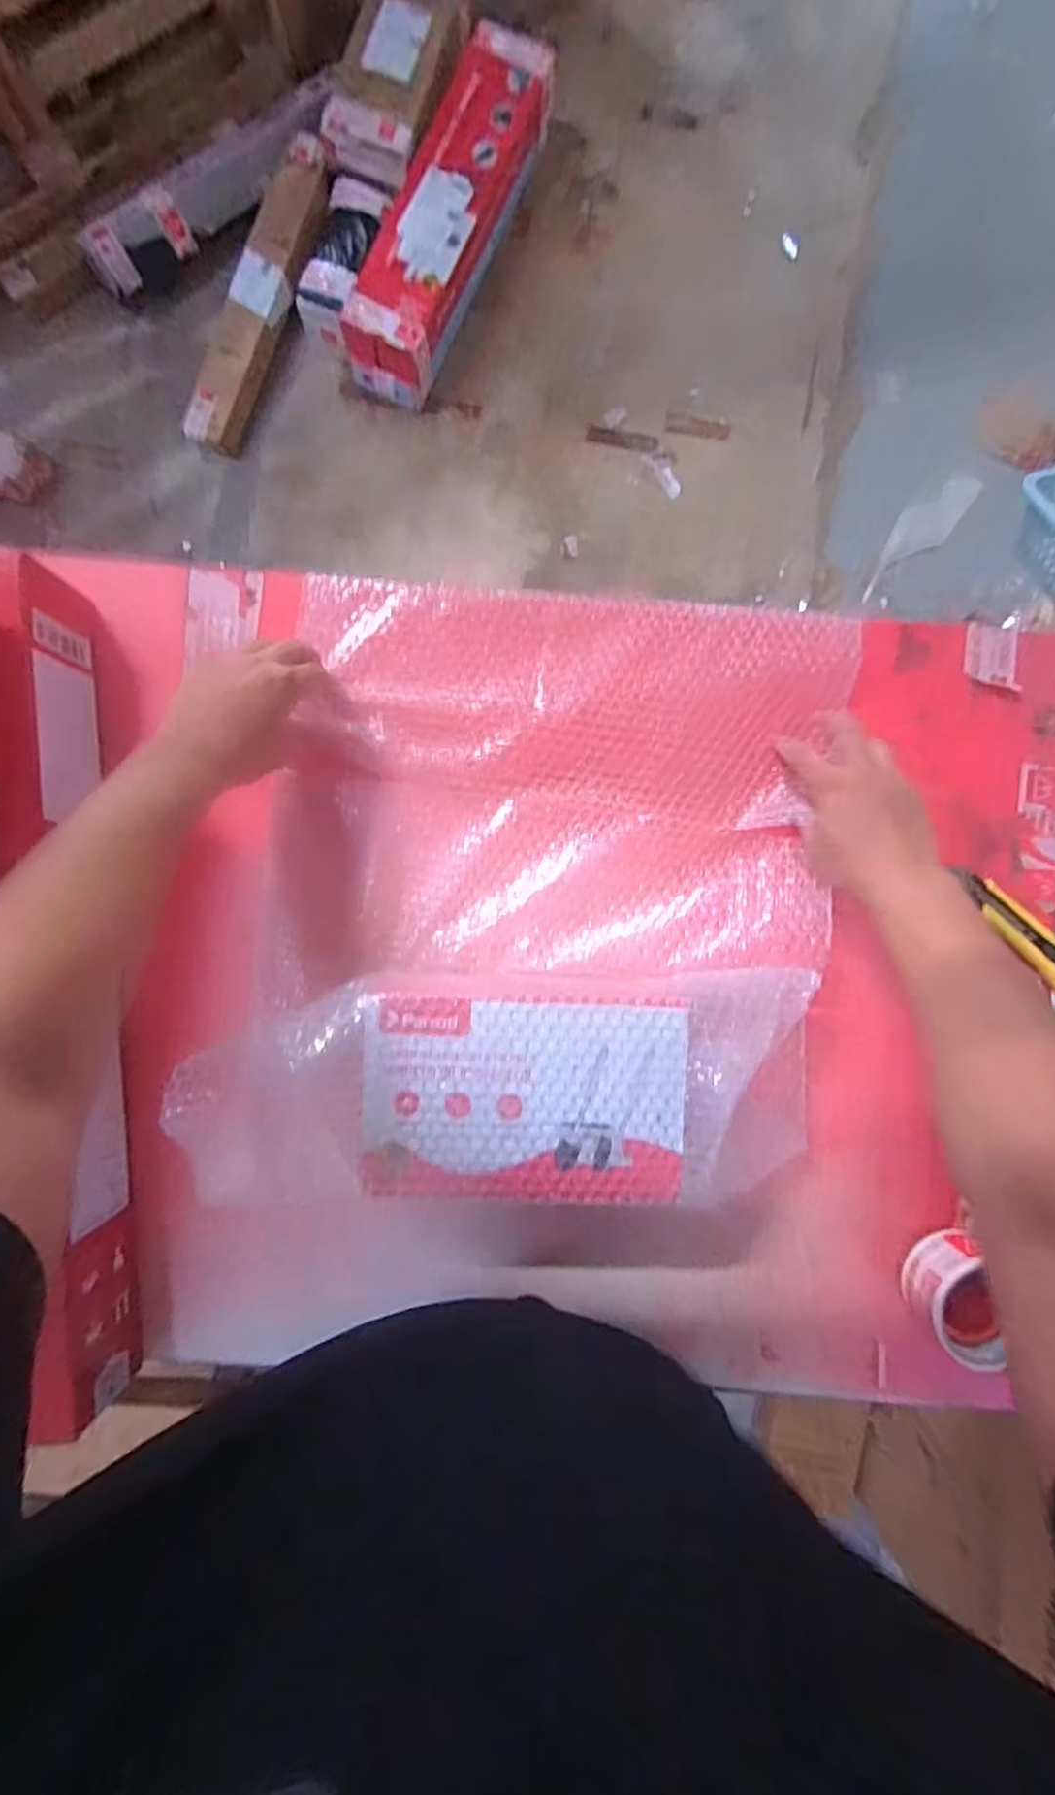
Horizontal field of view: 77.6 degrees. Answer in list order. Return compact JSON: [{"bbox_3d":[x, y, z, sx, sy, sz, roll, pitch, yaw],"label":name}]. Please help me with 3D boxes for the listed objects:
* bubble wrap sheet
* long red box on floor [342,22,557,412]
[{"bbox_3d":[0.014,-0.024,0.528,0.466,0.125,0.487,6,89,-1],"label":"bubble wrap sheet"},{"bbox_3d":[-0.161,-1.415,1.361,0.196,0.148,0.729,25,88,-1],"label":"long red box on floor"}]

